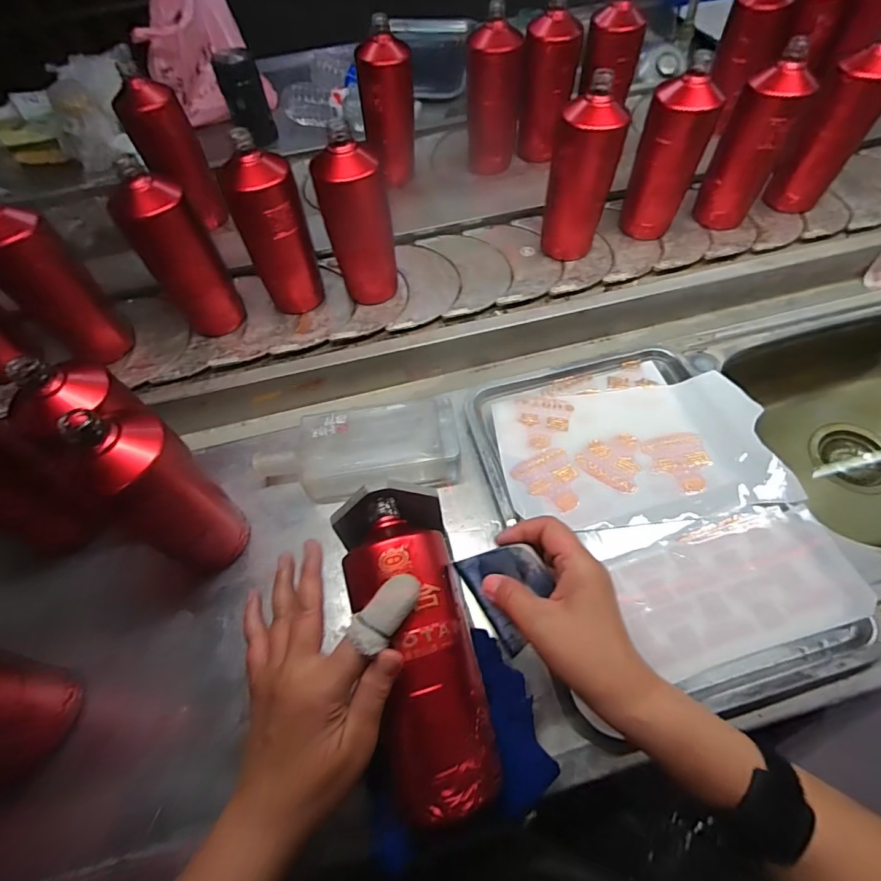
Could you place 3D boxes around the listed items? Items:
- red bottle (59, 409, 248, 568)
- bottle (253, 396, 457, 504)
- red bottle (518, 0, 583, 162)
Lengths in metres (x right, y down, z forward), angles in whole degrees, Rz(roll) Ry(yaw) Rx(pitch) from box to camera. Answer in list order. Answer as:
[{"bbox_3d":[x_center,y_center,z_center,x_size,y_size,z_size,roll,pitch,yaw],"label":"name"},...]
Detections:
[{"bbox_3d":[-0.237,0.058,0.416,0.066,0.215,0.077,-8,60,-4],"label":"red bottle"},{"bbox_3d":[-0.091,0.012,0.512,0.224,0.053,0.097,-9,59,-3],"label":"bottle"},{"bbox_3d":[0.169,-0.554,0.729,0.080,0.189,0.068,7,60,5],"label":"red bottle"}]

